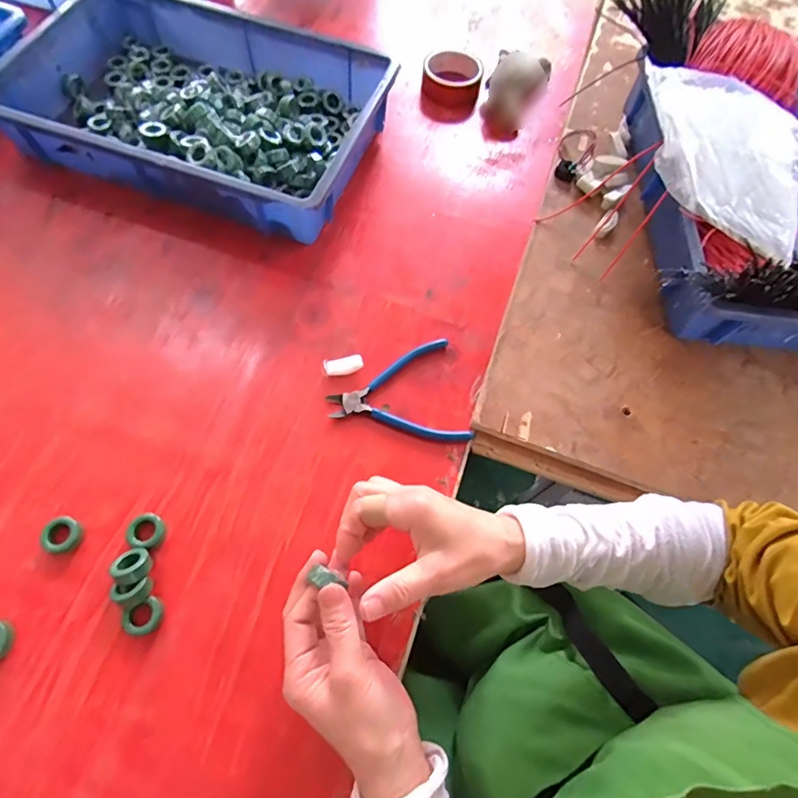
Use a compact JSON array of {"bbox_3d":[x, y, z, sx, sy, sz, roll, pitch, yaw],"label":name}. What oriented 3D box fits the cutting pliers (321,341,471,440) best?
[{"bbox_3d":[-0.005,-0.005,0.507,0.140,0.007,0.116,-7,66,-7],"label":"cutting pliers"}]

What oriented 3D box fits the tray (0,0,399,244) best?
[{"bbox_3d":[-0.253,-0.375,0.621,0.432,0.082,0.285,18,66,4],"label":"tray"}]

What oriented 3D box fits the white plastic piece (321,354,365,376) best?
[{"bbox_3d":[-0.058,-0.035,0.510,0.041,0.008,0.021,-13,67,-9],"label":"white plastic piece"}]

